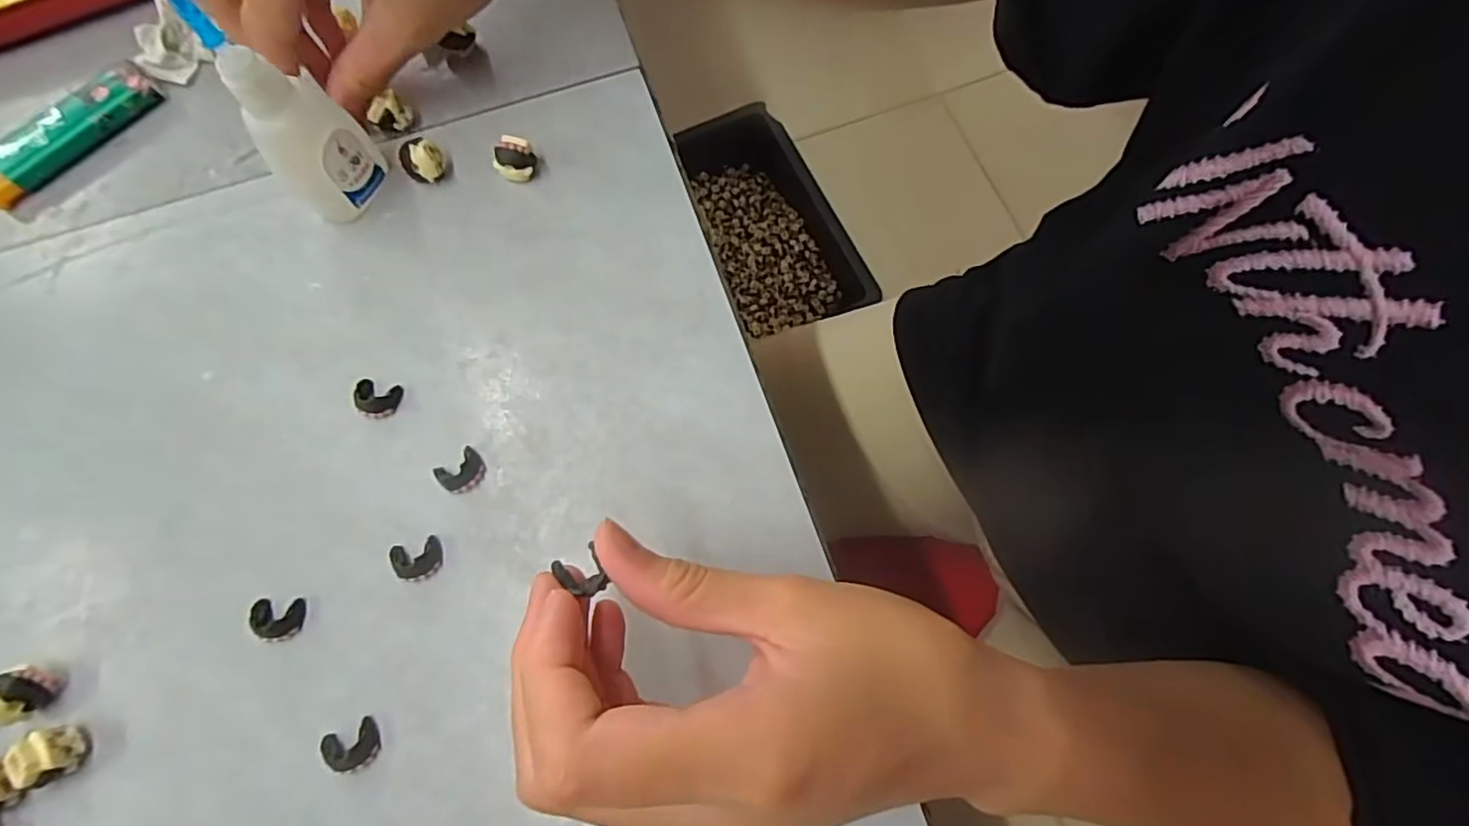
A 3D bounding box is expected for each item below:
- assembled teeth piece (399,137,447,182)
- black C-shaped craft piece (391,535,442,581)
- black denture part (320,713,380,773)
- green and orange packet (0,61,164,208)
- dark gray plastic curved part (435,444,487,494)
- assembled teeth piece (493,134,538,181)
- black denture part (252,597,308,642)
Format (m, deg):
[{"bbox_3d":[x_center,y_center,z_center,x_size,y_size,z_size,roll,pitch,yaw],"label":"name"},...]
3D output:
[{"bbox_3d":[-0.127,-0.102,0.267,0.016,0.014,0.013,-35,74,-10],"label":"assembled teeth piece"},{"bbox_3d":[-0.108,0.050,0.223,0.016,0.007,0.013,-19,72,-5],"label":"black C-shaped craft piece"},{"bbox_3d":[-0.120,0.105,0.206,0.016,0.006,0.013,-25,73,-7],"label":"black denture part"},{"bbox_3d":[-0.284,-0.119,0.280,0.022,0.012,0.079,43,77,13],"label":"green and orange packet"},{"bbox_3d":[-0.097,0.021,0.233,0.016,0.006,0.013,-39,75,-11],"label":"dark gray plastic curved part"},{"bbox_3d":[-0.089,-0.103,0.267,0.016,0.015,0.012,-19,72,-5],"label":"assembled teeth piece"},{"bbox_3d":[-0.153,0.068,0.218,0.017,0.006,0.014,-2,72,1],"label":"black denture part"}]

